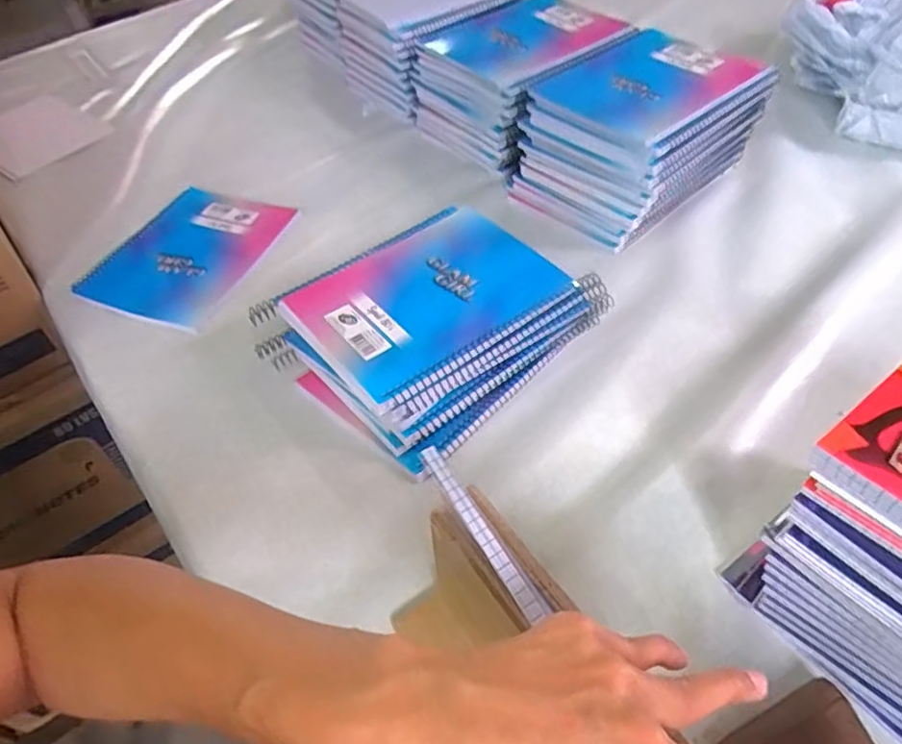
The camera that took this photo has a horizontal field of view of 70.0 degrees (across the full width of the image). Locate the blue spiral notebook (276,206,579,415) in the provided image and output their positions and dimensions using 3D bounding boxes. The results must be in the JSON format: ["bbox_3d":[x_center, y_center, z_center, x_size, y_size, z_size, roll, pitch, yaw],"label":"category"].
[{"bbox_3d":[-0.022,-0.064,0.534,0.203,0.013,0.157,-34,53,-22],"label":"blue spiral notebook"}]

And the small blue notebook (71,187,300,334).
[{"bbox_3d":[-0.268,-0.126,0.670,0.145,0.013,0.192,20,53,12],"label":"small blue notebook"}]

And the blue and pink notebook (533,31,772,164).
[{"bbox_3d":[0.206,-0.293,0.656,0.205,0.014,0.169,-34,55,-24],"label":"blue and pink notebook"}]

